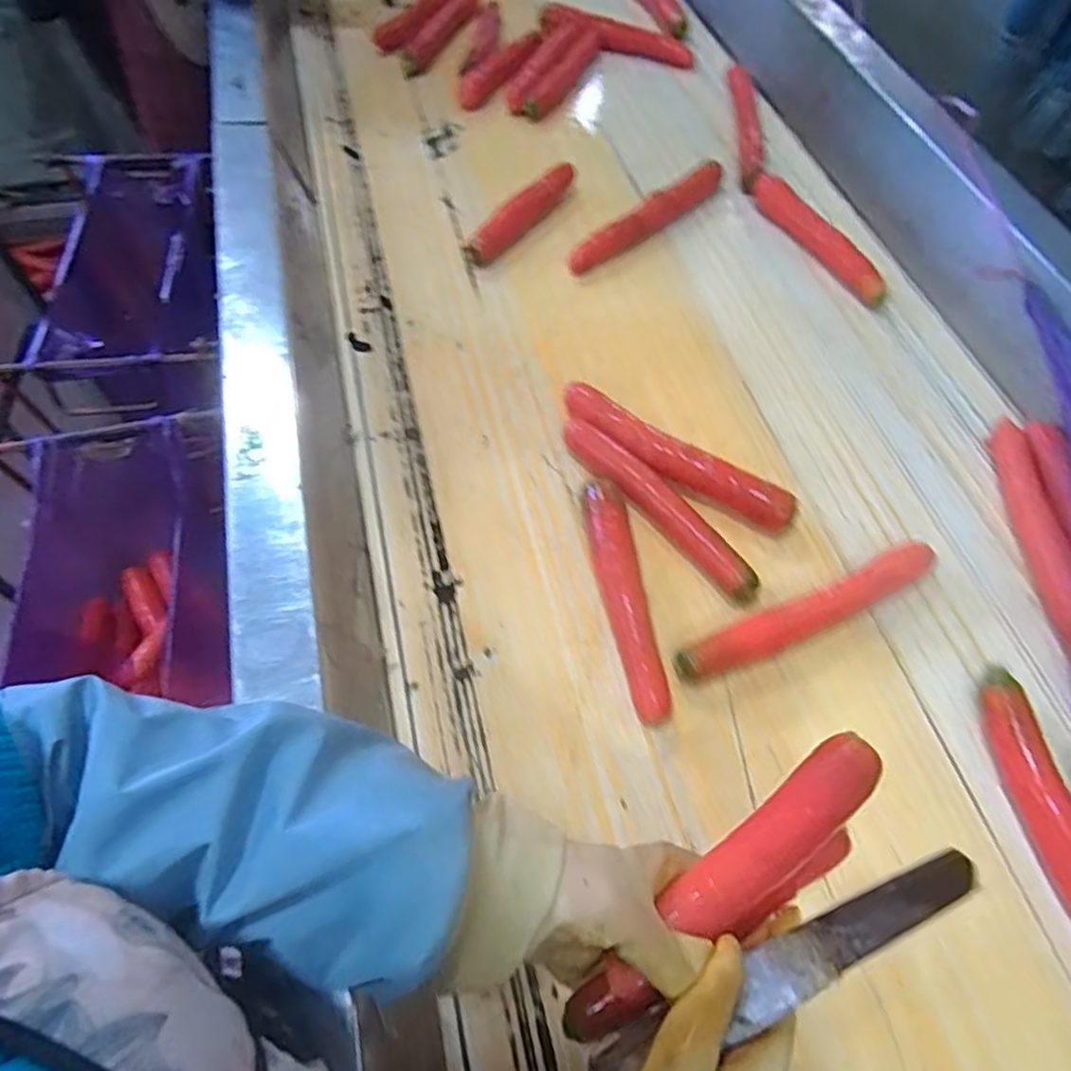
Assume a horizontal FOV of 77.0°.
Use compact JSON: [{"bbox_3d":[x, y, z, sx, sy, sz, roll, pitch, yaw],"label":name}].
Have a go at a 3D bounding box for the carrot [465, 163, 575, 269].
[{"bbox_3d":[-0.016,-0.390,0.813,0.027,0.035,0.189,32,63,16],"label":"carrot"}]

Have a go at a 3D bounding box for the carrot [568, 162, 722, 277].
[{"bbox_3d":[0.139,-0.384,0.812,0.256,0.029,0.031,-36,67,-21],"label":"carrot"}]

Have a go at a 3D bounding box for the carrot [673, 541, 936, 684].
[{"bbox_3d":[0.223,0.063,0.549,0.240,0.026,0.031,-21,62,-14],"label":"carrot"}]

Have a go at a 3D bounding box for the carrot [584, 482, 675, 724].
[{"bbox_3d":[0.070,0.044,0.549,0.037,0.039,0.211,-6,60,-5],"label":"carrot"}]

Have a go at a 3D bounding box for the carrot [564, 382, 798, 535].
[{"bbox_3d":[0.125,-0.073,0.623,0.244,0.039,0.047,34,64,17],"label":"carrot"}]

